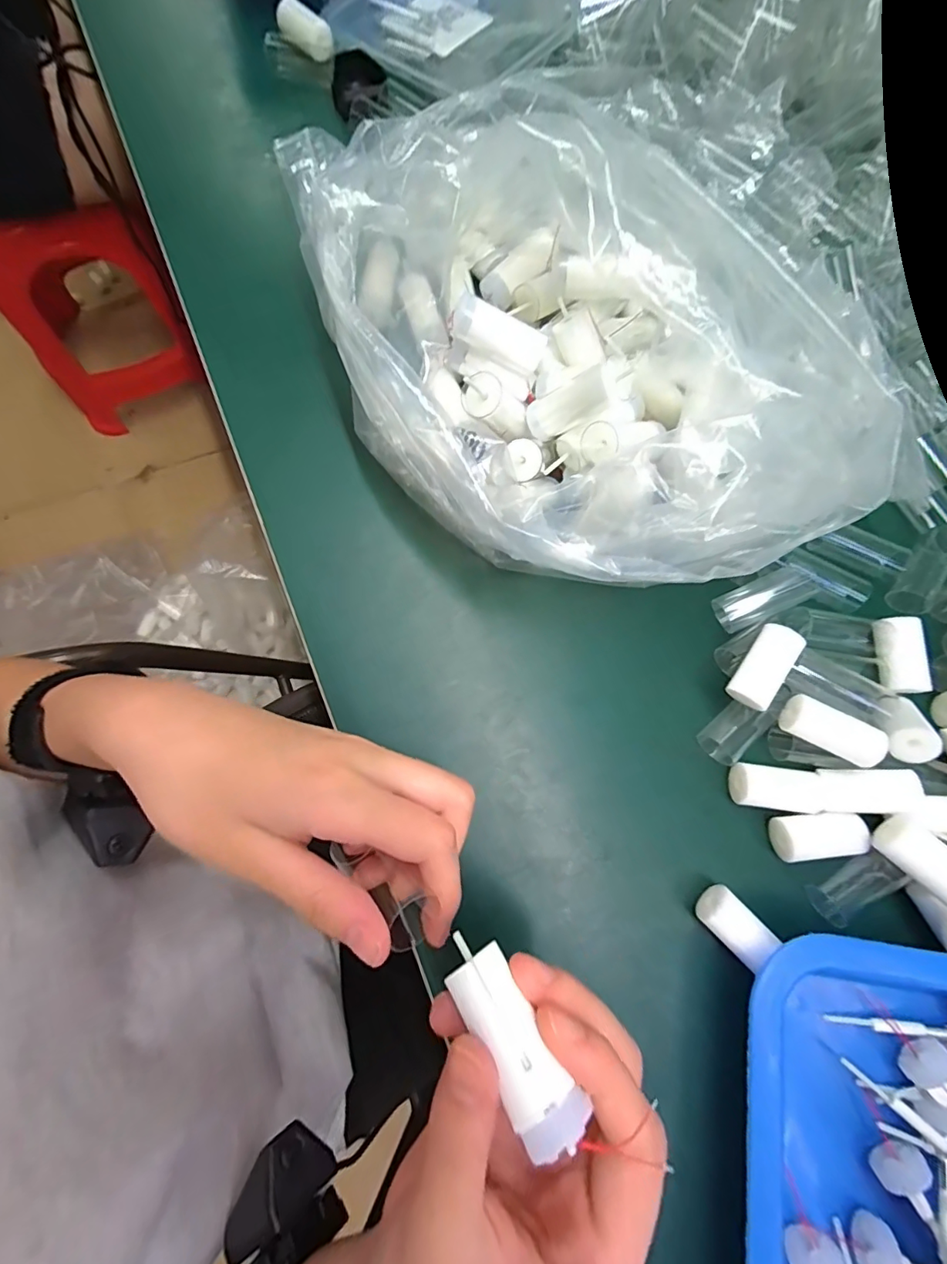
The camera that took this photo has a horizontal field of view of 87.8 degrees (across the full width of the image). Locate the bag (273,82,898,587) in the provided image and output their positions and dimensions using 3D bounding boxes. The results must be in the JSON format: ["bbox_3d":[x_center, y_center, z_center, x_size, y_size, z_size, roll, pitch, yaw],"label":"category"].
[{"bbox_3d":[0.056,-0.147,0.255,0.240,0.096,0.276,-19,79,-5],"label":"bag"}]

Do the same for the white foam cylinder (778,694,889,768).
[{"bbox_3d":[0.175,0.049,0.246,0.043,0.023,0.021,27,79,4],"label":"white foam cylinder"}]

